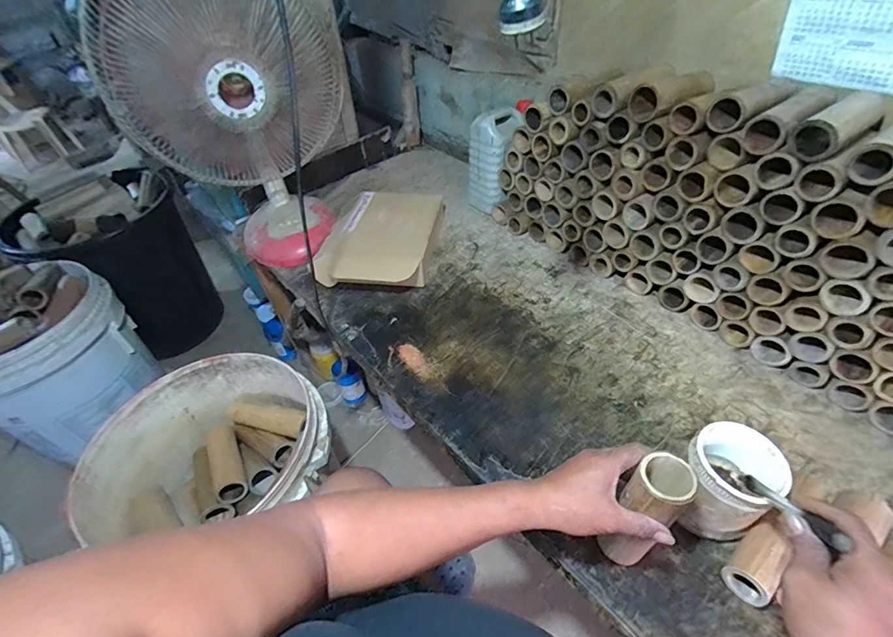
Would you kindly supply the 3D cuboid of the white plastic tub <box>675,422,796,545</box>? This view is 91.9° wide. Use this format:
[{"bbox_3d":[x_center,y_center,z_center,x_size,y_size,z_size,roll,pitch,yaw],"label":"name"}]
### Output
[{"bbox_3d":[0.337,0.205,0.530,0.101,0.121,0.095,-2,43,2],"label":"white plastic tub"}]

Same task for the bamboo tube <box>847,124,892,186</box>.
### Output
[{"bbox_3d":[0.606,-0.231,0.574,0.192,0.048,0.052,-28,48,-24],"label":"bamboo tube"}]

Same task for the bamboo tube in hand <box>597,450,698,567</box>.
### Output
[{"bbox_3d":[0.216,0.218,0.473,0.055,0.179,0.051,-25,45,-30],"label":"bamboo tube in hand"}]

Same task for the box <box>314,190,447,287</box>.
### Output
[{"bbox_3d":[-0.141,-0.169,0.969,0.228,0.102,0.320,8,44,12],"label":"box"}]

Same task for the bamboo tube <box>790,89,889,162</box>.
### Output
[{"bbox_3d":[0.557,-0.275,0.608,0.197,0.044,0.057,-31,49,-26],"label":"bamboo tube"}]

